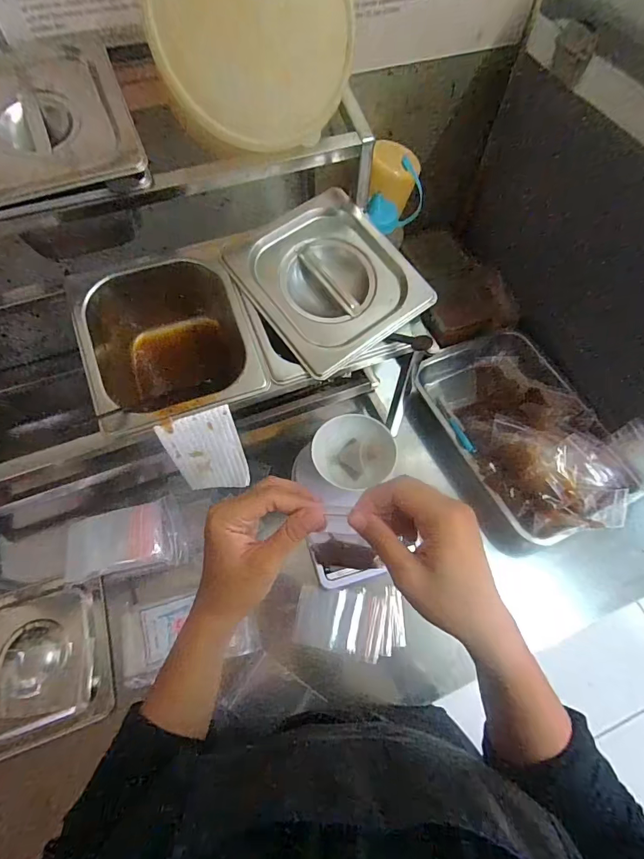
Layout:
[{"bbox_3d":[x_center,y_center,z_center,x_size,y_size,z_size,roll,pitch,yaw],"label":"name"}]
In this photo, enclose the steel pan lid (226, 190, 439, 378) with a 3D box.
[{"bbox_3d":[0.009,-0.160,0.452,0.158,0.018,0.174,-36,84,-8],"label":"steel pan lid"}]

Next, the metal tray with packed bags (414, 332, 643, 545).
[{"bbox_3d":[0.291,-0.007,0.616,0.202,0.096,0.315,-23,64,-12],"label":"metal tray with packed bags"}]

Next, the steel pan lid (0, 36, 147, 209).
[{"bbox_3d":[-0.255,-0.279,0.380,0.157,0.016,0.174,-19,76,-8],"label":"steel pan lid"}]

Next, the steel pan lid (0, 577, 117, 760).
[{"bbox_3d":[-0.333,0.267,0.507,0.160,0.028,0.177,-18,64,-10],"label":"steel pan lid"}]

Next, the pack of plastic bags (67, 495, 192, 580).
[{"bbox_3d":[-0.250,0.141,0.555,0.148,0.026,0.082,-8,62,-5],"label":"pack of plastic bags"}]

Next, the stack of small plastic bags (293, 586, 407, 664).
[{"bbox_3d":[0.035,0.234,0.521,0.130,0.014,0.077,0,62,-1],"label":"stack of small plastic bags"}]

